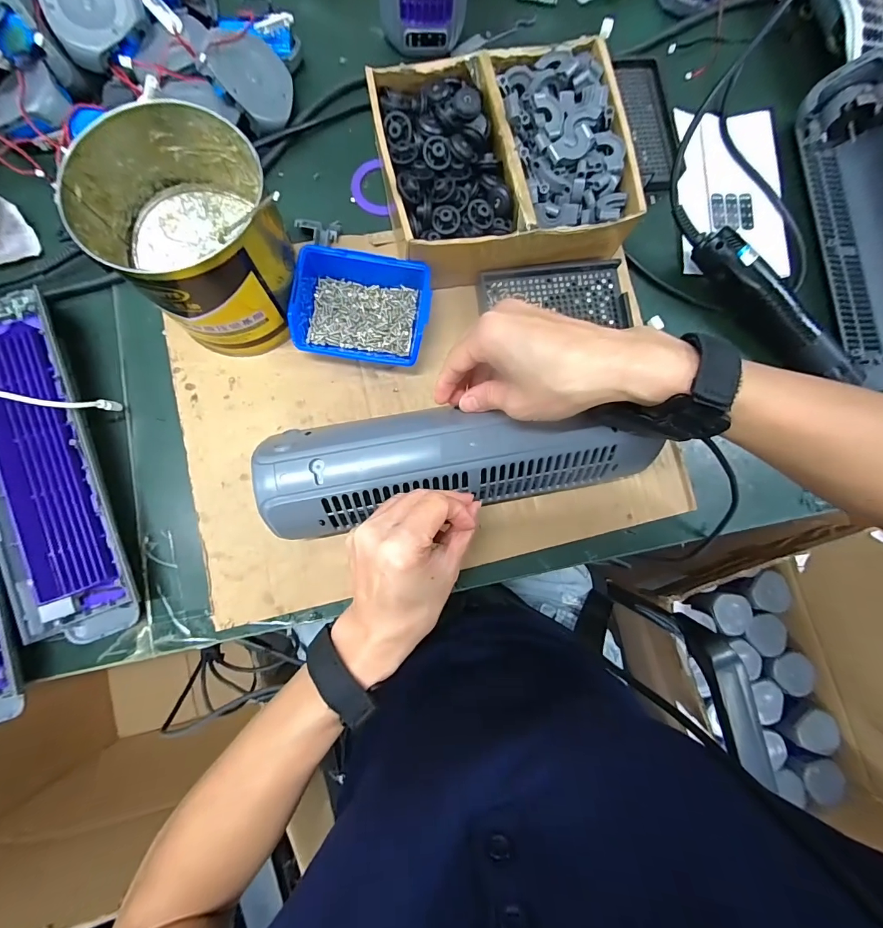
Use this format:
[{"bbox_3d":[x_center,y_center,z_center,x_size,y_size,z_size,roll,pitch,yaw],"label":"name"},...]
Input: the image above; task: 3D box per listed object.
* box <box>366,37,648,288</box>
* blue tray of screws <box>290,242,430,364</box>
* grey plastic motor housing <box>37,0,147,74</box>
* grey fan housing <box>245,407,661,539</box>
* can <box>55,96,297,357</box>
[{"bbox_3d":[0.052,-0.263,0.362,0.213,0.062,0.178,-13,84,-6],"label":"box"},{"bbox_3d":[-0.068,-0.134,0.351,0.109,0.036,0.082,9,82,-4],"label":"blue tray of screws"},{"bbox_3d":[-0.314,-0.403,0.363,0.074,0.027,0.081,38,89,-16],"label":"grey plastic motor housing"},{"bbox_3d":[0.018,0.001,0.305,0.291,0.052,0.078,-5,86,-6],"label":"grey fan housing"},{"bbox_3d":[-0.175,-0.166,0.307,0.126,0.100,0.119,1,83,-5],"label":"can"}]

